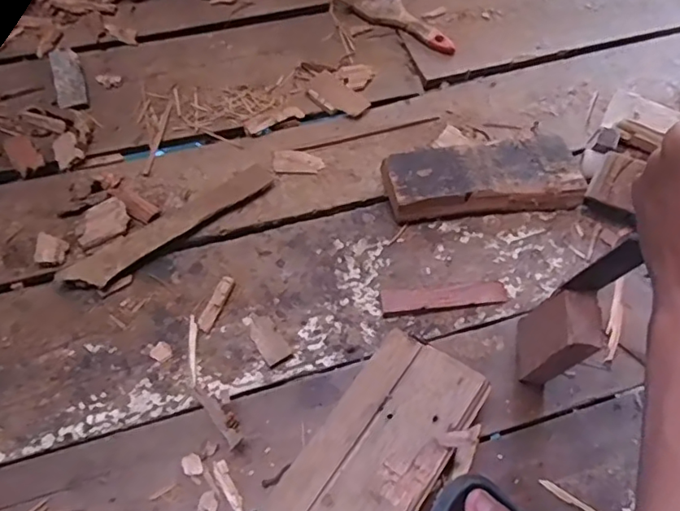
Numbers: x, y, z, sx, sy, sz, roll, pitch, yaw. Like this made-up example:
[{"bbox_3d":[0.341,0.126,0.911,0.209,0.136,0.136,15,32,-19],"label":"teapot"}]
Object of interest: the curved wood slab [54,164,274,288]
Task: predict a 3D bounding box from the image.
[{"bbox_3d":[-0.185,-0.036,0.604,0.244,0.020,0.042,-35,70,-18],"label":"curved wood slab"}]

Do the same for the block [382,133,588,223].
[{"bbox_3d":[0.168,-0.090,0.643,0.224,0.040,0.087,-7,64,-6],"label":"block"}]

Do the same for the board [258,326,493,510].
[{"bbox_3d":[0.025,0.177,0.459,0.105,0.024,0.237,34,67,13],"label":"board"}]

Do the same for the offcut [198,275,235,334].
[{"bbox_3d":[-0.129,0.050,0.568,0.016,0.011,0.061,21,65,7],"label":"offcut"}]

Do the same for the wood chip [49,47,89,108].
[{"bbox_3d":[-0.355,-0.235,0.710,0.035,0.006,0.111,-18,66,-11],"label":"wood chip"}]

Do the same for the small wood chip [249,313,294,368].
[{"bbox_3d":[-0.074,0.084,0.555,0.026,0.004,0.059,-29,69,-16],"label":"small wood chip"}]

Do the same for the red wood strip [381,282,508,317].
[{"bbox_3d":[0.113,0.044,0.584,0.136,0.009,0.027,-5,64,-5],"label":"red wood strip"}]

